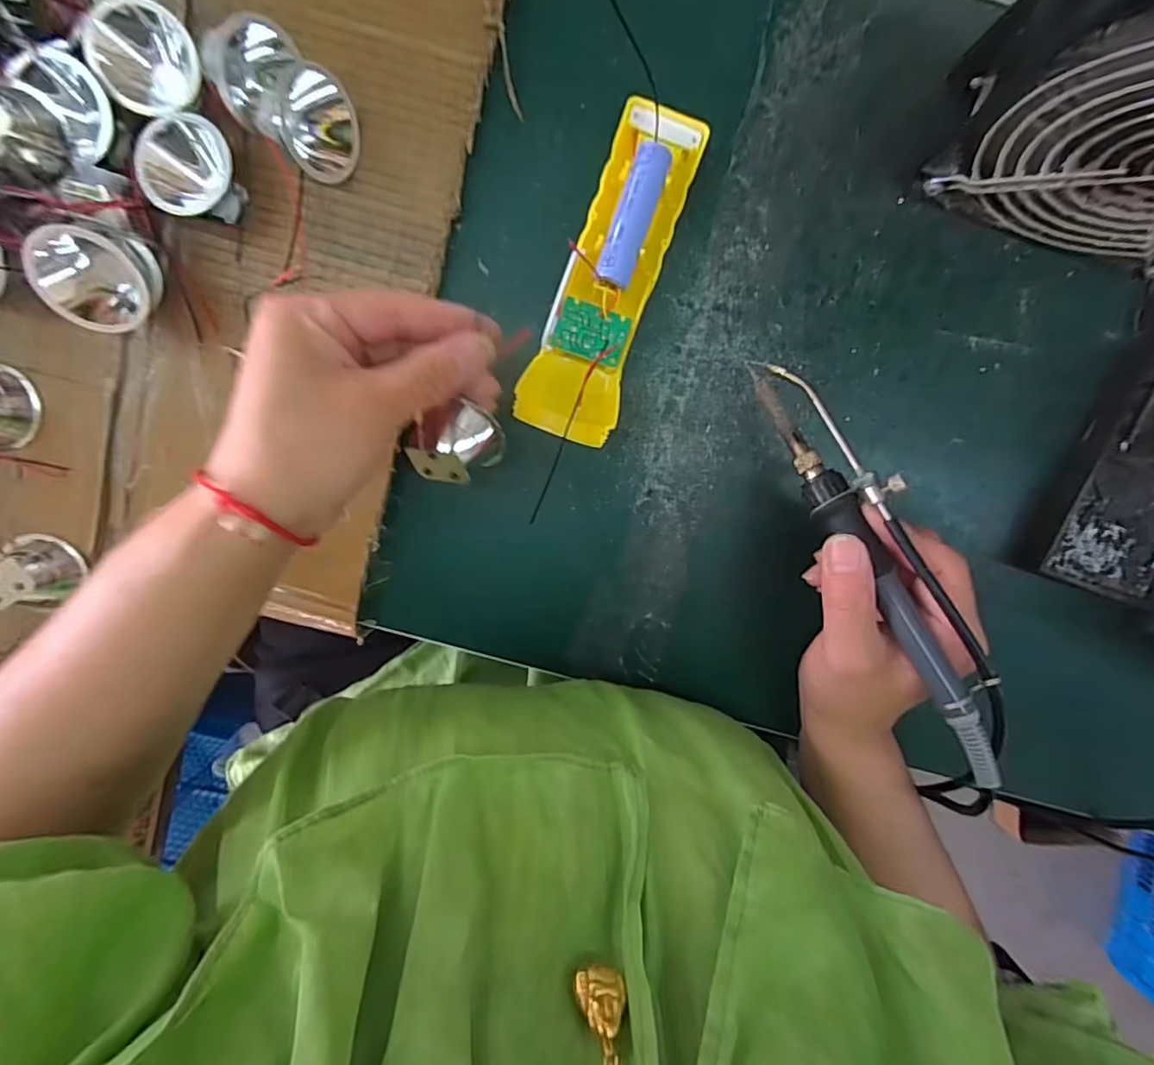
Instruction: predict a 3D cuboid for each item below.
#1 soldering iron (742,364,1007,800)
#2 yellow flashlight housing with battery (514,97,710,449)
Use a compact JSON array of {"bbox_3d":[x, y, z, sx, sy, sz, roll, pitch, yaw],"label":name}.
[{"bbox_3d":[0.137,0.009,0.248,0.030,0.027,0.209,-26,80,4],"label":"soldering iron"},{"bbox_3d":[0.020,-0.129,0.279,0.050,0.031,0.164,22,99,-4],"label":"yellow flashlight housing with battery"}]

